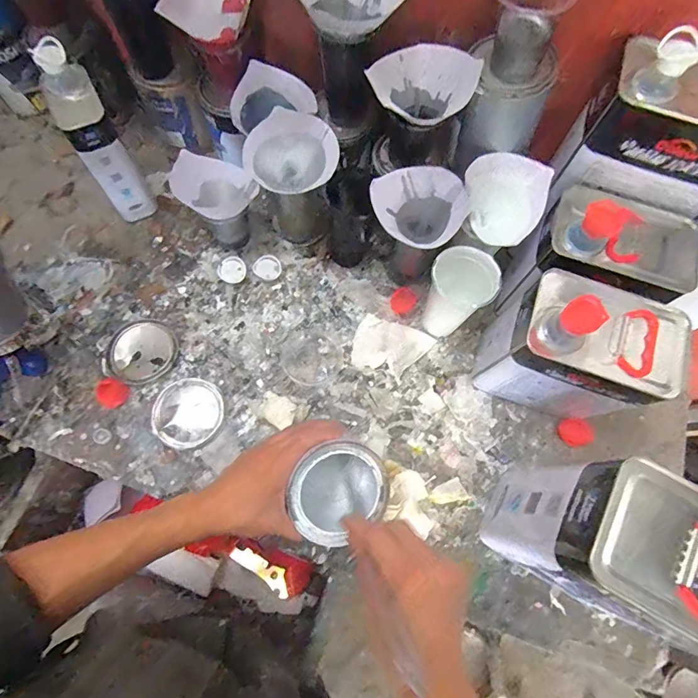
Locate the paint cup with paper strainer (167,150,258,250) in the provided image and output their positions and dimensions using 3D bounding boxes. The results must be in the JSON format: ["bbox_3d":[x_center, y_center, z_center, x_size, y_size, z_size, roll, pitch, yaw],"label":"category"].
[{"bbox_3d":[-0.195,-0.222,0.648,0.106,0.119,0.107,-34,74,-14],"label":"paint cup with paper strainer"}]

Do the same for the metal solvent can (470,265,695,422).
[{"bbox_3d":[0.274,0.005,0.521,0.166,0.236,0.108,17,71,4],"label":"metal solvent can"}]

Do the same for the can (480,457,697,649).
[{"bbox_3d":[0.267,0.202,0.424,0.172,0.273,0.109,29,73,8],"label":"can"}]

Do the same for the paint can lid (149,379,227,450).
[{"bbox_3d":[-0.223,0.088,0.587,0.092,0.008,0.096,1,69,-2],"label":"paint can lid"}]

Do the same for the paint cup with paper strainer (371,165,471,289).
[{"bbox_3d":[0.086,-0.162,0.607,0.118,0.173,0.100,-9,70,-6],"label":"paint cup with paper strainer"}]

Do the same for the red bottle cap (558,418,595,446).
[{"bbox_3d":[0.318,0.117,0.593,0.040,0.014,0.039,1,71,-2],"label":"red bottle cap"}]

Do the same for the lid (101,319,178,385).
[{"bbox_3d":[-0.304,0.004,0.617,0.095,0.009,0.099,1,69,-2],"label":"lid"}]

